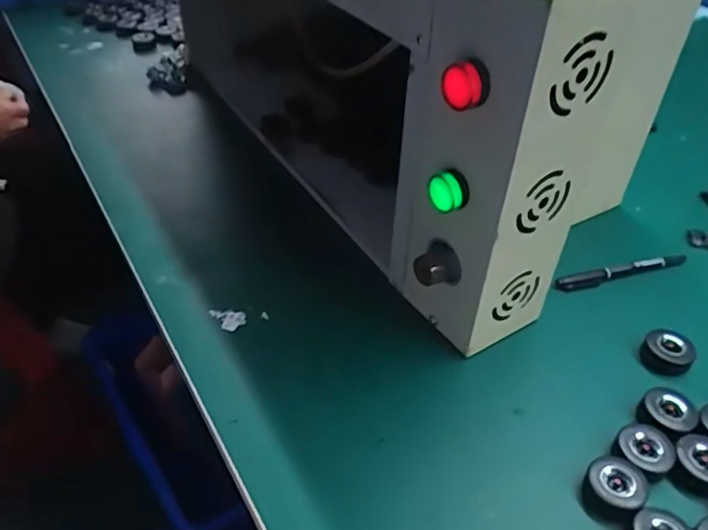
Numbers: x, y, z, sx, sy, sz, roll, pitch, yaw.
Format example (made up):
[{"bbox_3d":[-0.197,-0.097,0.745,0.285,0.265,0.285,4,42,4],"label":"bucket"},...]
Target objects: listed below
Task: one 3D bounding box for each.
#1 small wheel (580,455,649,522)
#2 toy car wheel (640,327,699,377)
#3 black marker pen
[{"bbox_3d":[0.174,0.148,0.384,0.042,0.019,0.036,-32,50,-33],"label":"small wheel"},{"bbox_3d":[0.257,0.070,0.469,0.039,0.018,0.032,27,47,28],"label":"toy car wheel"},{"bbox_3d":[0.256,0.006,0.549,0.144,0.007,0.016,-12,42,-14],"label":"black marker pen"}]

